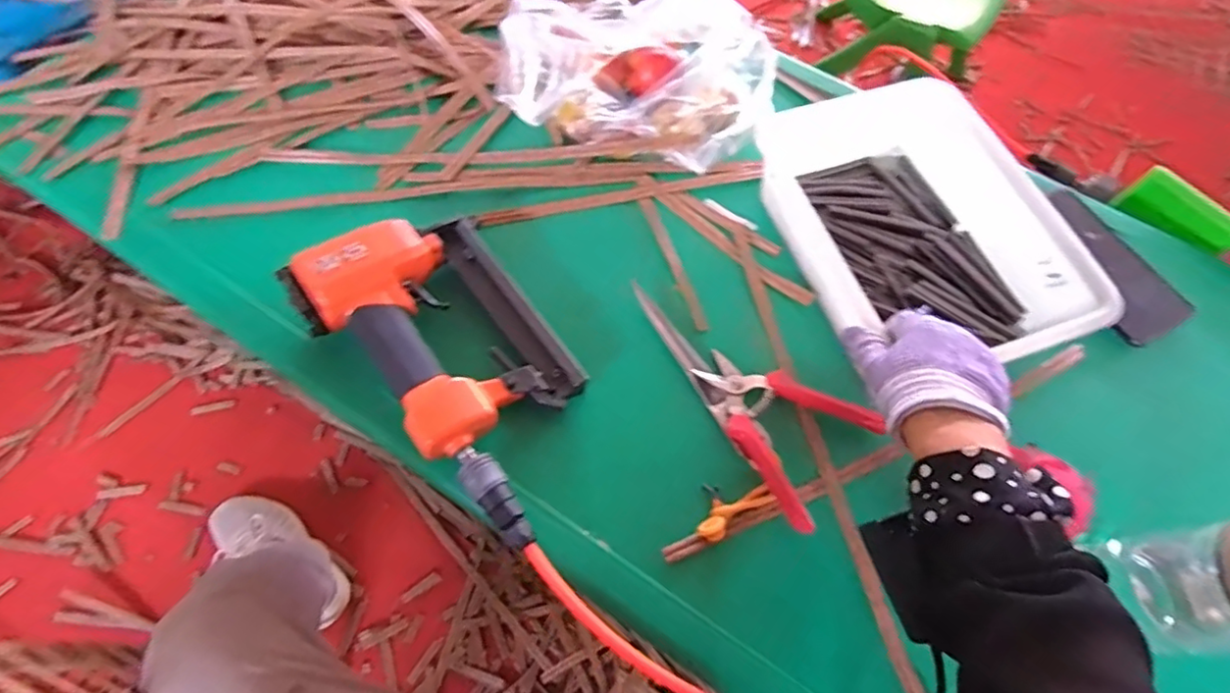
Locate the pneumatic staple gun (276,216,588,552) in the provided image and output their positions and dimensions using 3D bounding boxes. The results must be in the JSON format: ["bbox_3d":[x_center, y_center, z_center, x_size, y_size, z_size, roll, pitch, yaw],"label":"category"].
[{"bbox_3d":[-0.114,0.007,0.462,0.148,0.067,0.269,-40,74,-19],"label":"pneumatic staple gun"}]

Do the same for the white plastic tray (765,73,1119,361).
[{"bbox_3d":[0.262,-0.099,0.519,0.183,0.076,0.260,-18,70,-9],"label":"white plastic tray"}]

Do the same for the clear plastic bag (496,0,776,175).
[{"bbox_3d":[0.020,-0.259,0.572,0.249,0.088,0.171,14,65,3],"label":"clear plastic bag"}]

